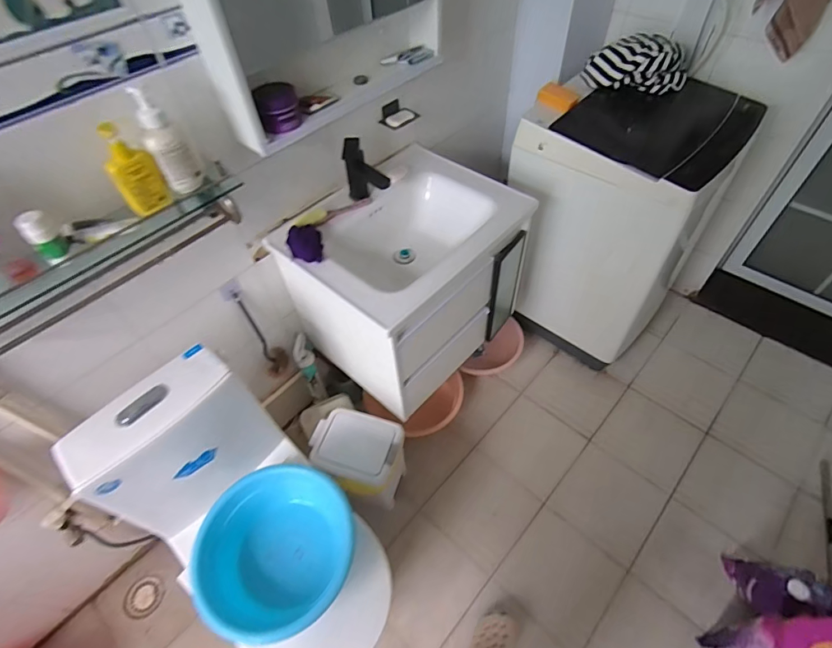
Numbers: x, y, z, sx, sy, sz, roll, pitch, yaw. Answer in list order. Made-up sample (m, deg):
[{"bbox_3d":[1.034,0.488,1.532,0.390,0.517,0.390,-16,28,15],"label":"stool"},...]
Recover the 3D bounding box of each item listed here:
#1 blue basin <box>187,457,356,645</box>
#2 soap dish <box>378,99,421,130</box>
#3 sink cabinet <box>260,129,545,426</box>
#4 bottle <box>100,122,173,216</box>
[{"bbox_3d":[-0.320,0.530,1.028,0.315,0.177,0.331,-2,53,3],"label":"blue basin"},{"bbox_3d":[-0.054,-0.605,1.279,0.110,0.044,0.072,-38,59,-22],"label":"soap dish"},{"bbox_3d":[-0.027,-0.170,1.352,0.479,0.555,0.591,37,63,28],"label":"sink cabinet"},{"bbox_3d":[-0.510,-0.278,0.796,0.076,0.161,0.046,-33,57,-20],"label":"bottle"}]

